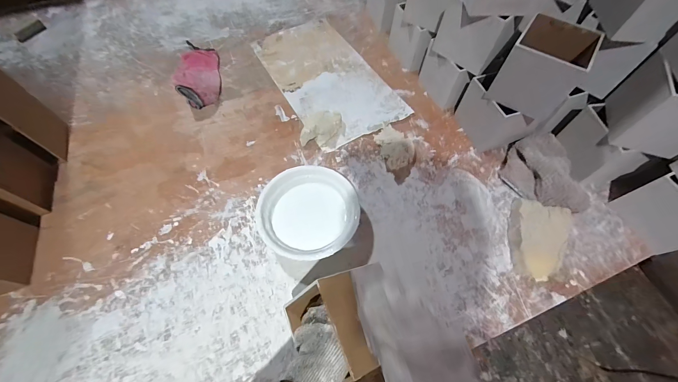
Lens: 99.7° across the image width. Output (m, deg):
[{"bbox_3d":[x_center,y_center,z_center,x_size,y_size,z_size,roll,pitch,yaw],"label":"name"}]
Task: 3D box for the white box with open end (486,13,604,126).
[{"bbox_3d":[0.350,-0.212,0.496,0.112,0.107,0.118,34,67,16],"label":"white box with open end"}]

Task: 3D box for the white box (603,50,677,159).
[{"bbox_3d":[0.513,-0.131,0.448,0.095,0.100,0.112,19,64,10],"label":"white box"}]

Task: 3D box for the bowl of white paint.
[{"bbox_3d":[-0.053,0.040,0.512,0.166,0.057,0.171,0,62,0],"label":"bowl of white paint"}]

